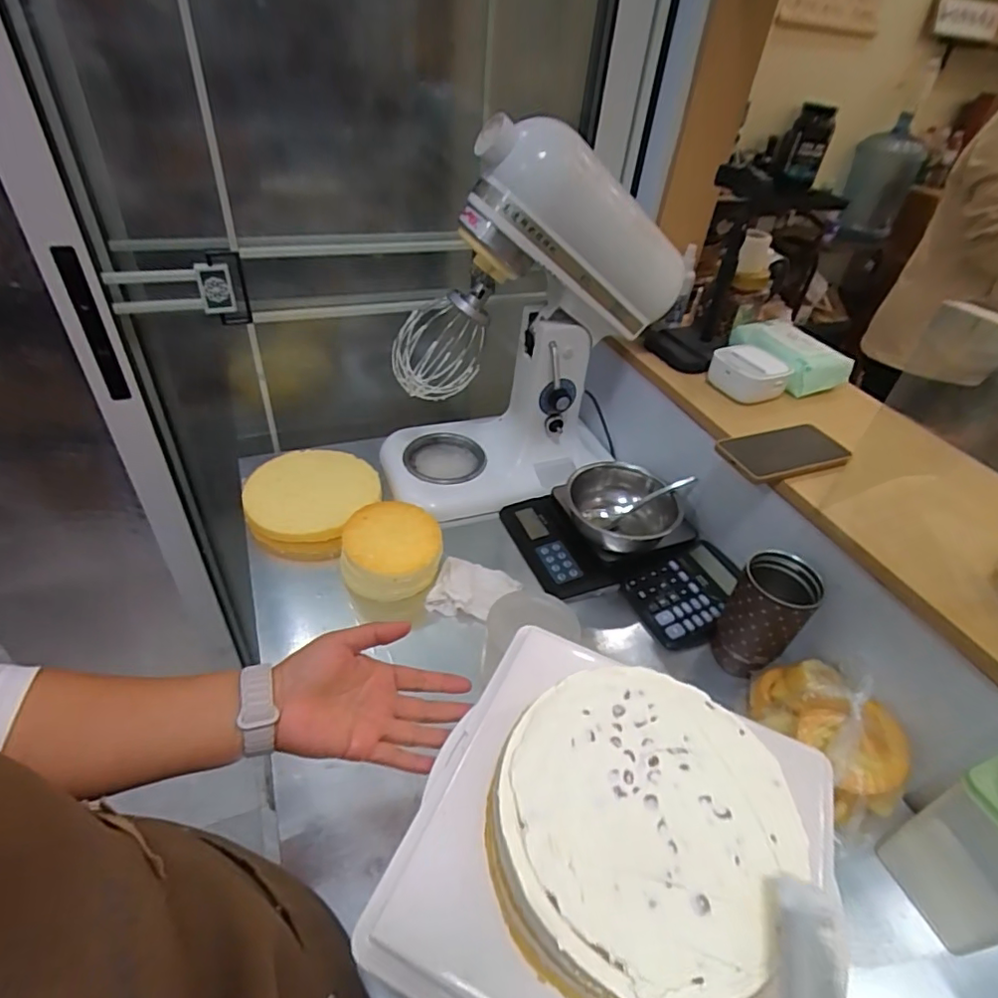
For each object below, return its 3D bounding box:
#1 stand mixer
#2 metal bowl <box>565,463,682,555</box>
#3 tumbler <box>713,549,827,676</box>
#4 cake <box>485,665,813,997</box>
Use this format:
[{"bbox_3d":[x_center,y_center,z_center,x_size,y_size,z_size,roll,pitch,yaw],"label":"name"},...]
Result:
[{"bbox_3d":[0.020,-0.239,0.804,0.346,0.460,0.237,-20,47,-28],"label":"stand mixer"},{"bbox_3d":[0.169,0.018,0.781,0.141,0.069,0.141,4,40,-3],"label":"metal bowl"},{"bbox_3d":[0.306,0.139,0.653,0.075,0.151,0.078,4,40,-3],"label":"tumbler"},{"bbox_3d":[0.088,0.214,0.369,0.173,0.077,0.189,4,40,-3],"label":"cake"}]

